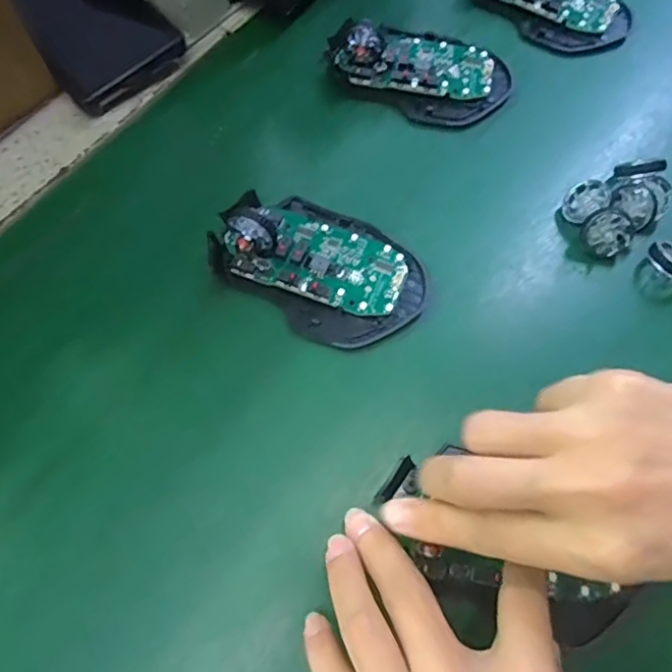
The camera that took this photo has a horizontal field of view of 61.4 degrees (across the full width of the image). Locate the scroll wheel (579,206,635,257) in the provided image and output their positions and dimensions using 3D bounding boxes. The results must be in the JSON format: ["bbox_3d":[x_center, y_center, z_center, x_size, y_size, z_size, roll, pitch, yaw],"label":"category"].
[{"bbox_3d":[0.148,-0.057,0.309,0.025,0.009,0.025,4,102,19],"label":"scroll wheel"}]

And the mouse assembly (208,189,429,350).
[{"bbox_3d":[-0.009,-0.038,0.309,0.112,0.028,0.071,34,71,10],"label":"mouse assembly"}]

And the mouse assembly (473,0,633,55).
[{"bbox_3d":[0.146,-0.236,0.387,0.063,0.029,0.113,-41,76,-16],"label":"mouse assembly"}]

